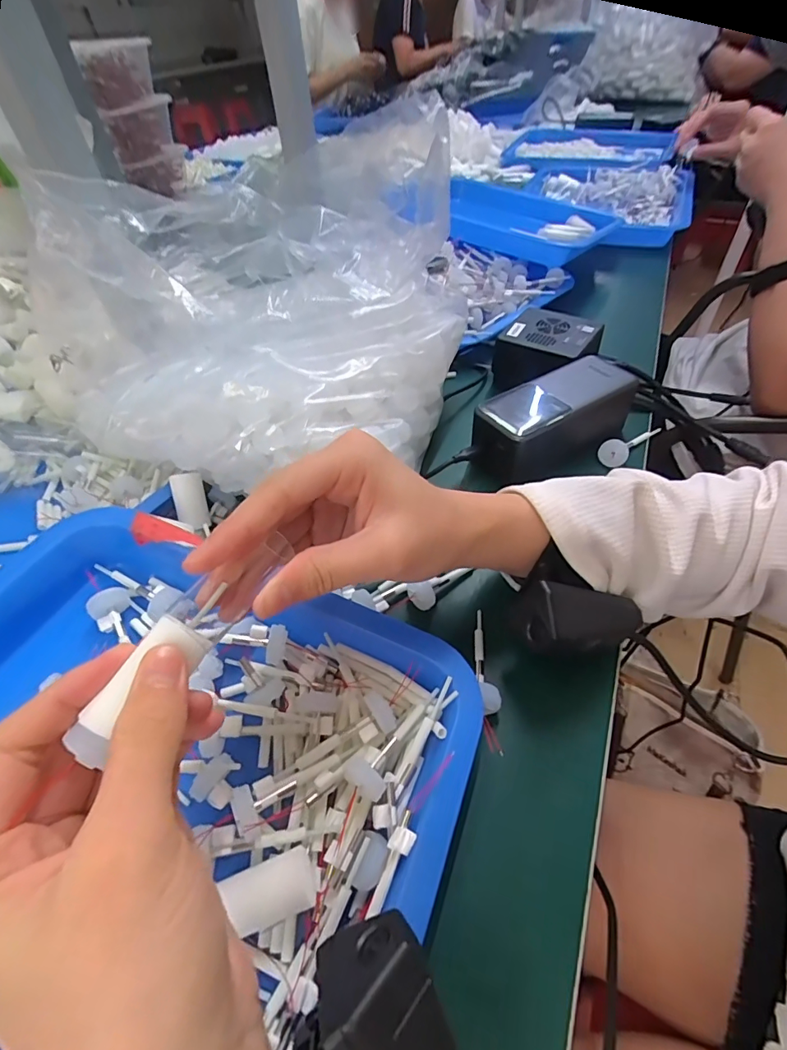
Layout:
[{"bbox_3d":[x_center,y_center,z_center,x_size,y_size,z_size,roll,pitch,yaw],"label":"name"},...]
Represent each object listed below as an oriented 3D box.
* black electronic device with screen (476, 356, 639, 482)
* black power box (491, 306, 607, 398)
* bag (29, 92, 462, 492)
[{"bbox_3d":[0.127,-0.083,0.364,0.134,0.047,0.061,-29,53,-19],"label":"black electronic device with screen"},{"bbox_3d":[0.144,-0.160,0.434,0.084,0.048,0.079,31,58,27],"label":"black power box"},{"bbox_3d":[-0.101,-0.163,0.339,0.267,0.129,0.233,20,54,20],"label":"bag"}]

